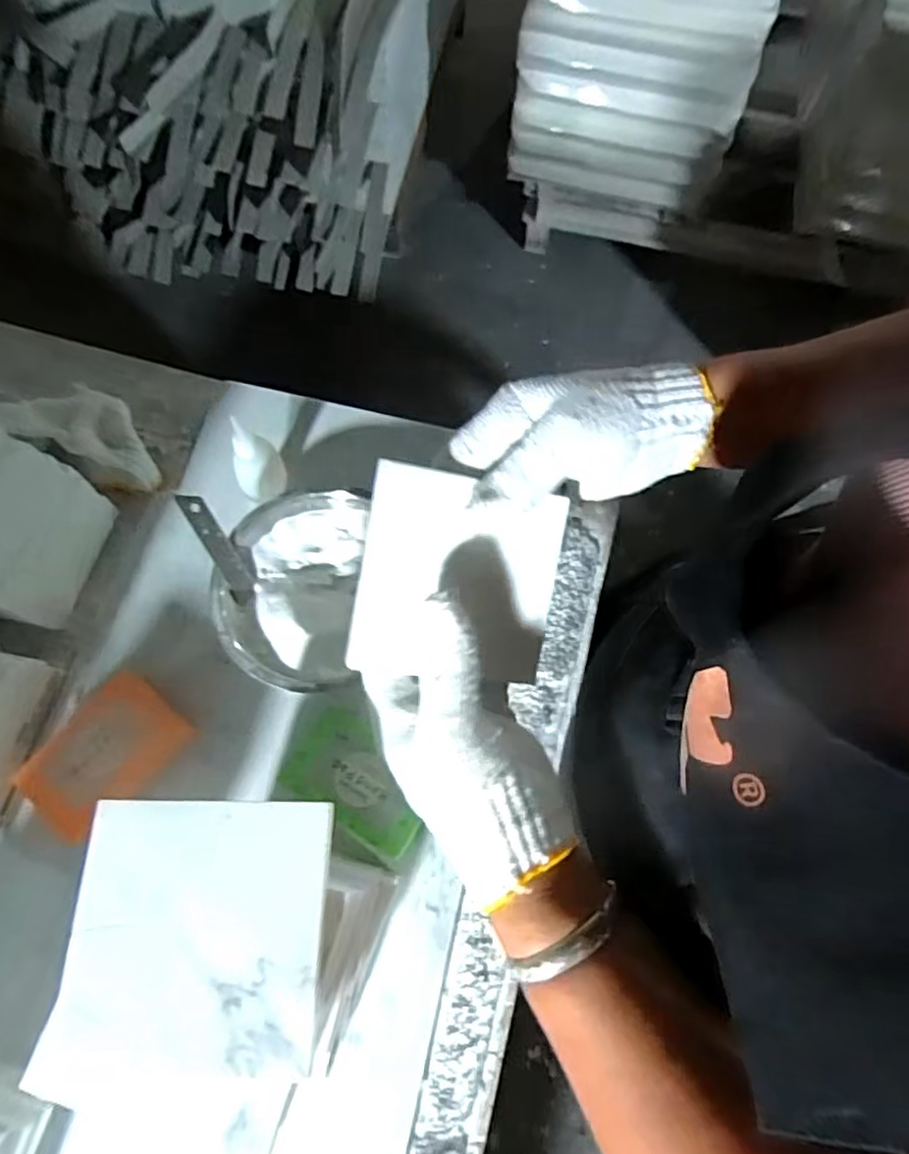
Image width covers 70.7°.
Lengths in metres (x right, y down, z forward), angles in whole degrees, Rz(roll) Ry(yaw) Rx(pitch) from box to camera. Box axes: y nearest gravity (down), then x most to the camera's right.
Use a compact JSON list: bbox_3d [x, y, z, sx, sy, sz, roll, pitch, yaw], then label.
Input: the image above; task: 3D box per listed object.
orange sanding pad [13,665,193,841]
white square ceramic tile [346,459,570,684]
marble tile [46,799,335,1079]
[{"bbox_3d":[-0.223,0.114,0.411,0.064,0.012,0.092,43,61,-4],"label":"orange sanding pad"},{"bbox_3d":[0.003,0.000,0.319,0.099,0.006,0.098,8,99,-18],"label":"white square ceramic tile"},{"bbox_3d":[-0.104,0.142,0.261,0.098,0.006,0.095,3,66,-2],"label":"marble tile"}]

